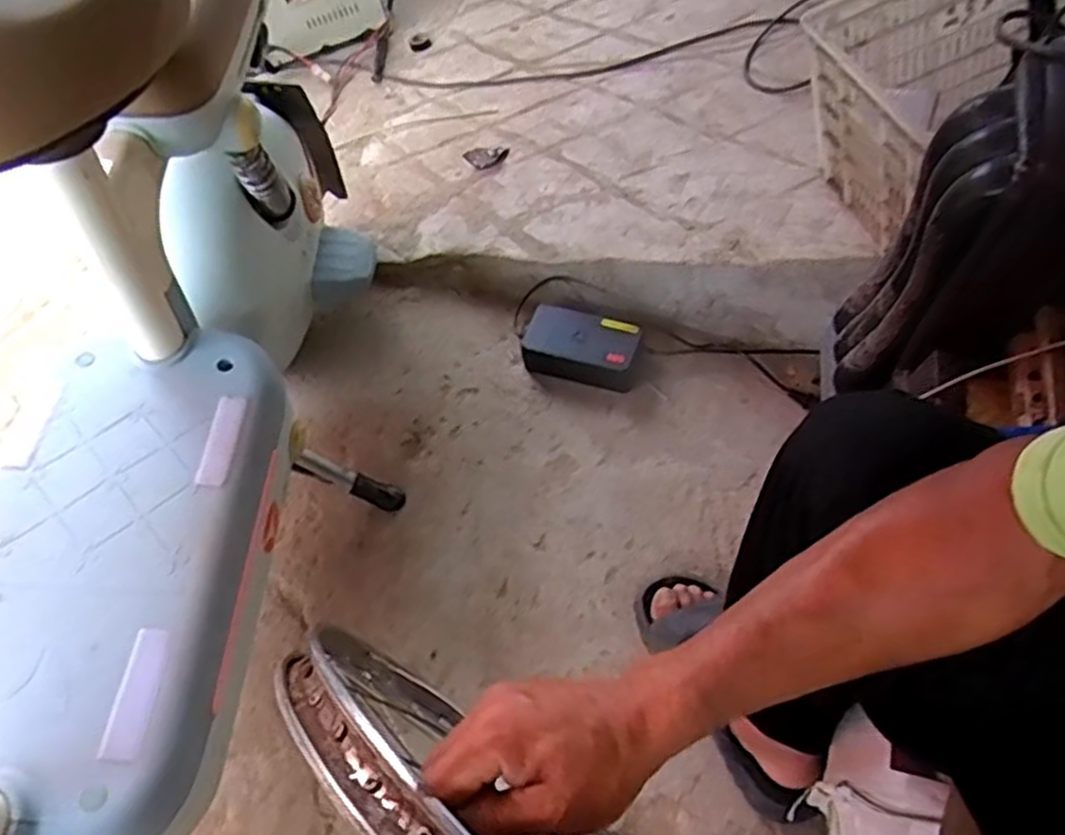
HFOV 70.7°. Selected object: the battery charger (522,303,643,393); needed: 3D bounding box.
[{"bbox_3d":[0.072,-0.104,1.085,0.165,0.066,0.089,15,61,14],"label":"battery charger"}]

